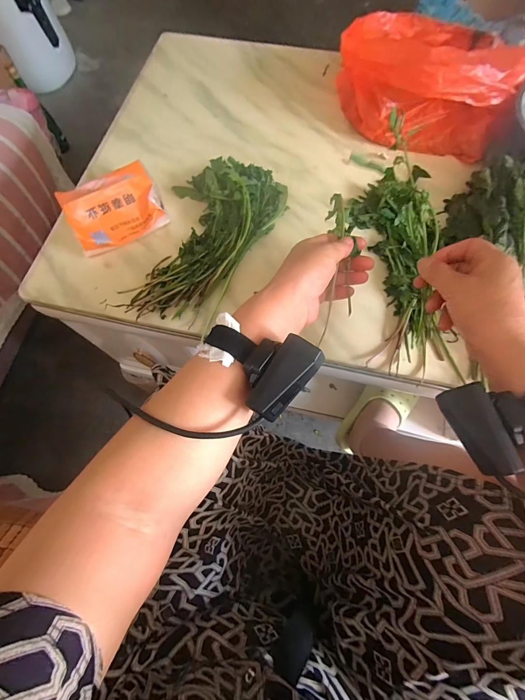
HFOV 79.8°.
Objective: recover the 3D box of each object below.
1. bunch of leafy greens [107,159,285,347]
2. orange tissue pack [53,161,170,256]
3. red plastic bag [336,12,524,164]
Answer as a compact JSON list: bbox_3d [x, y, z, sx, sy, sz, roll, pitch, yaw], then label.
[{"bbox_3d":[-0.083,-0.161,0.435,0.165,0.054,0.276,23,72,8],"label":"bunch of leafy greens"},{"bbox_3d":[-0.207,-0.197,0.444,0.126,0.058,0.072,-33,73,-11],"label":"orange tissue pack"},{"bbox_3d":[0.268,-0.448,0.506,0.280,0.114,0.229,17,71,6],"label":"red plastic bag"}]

